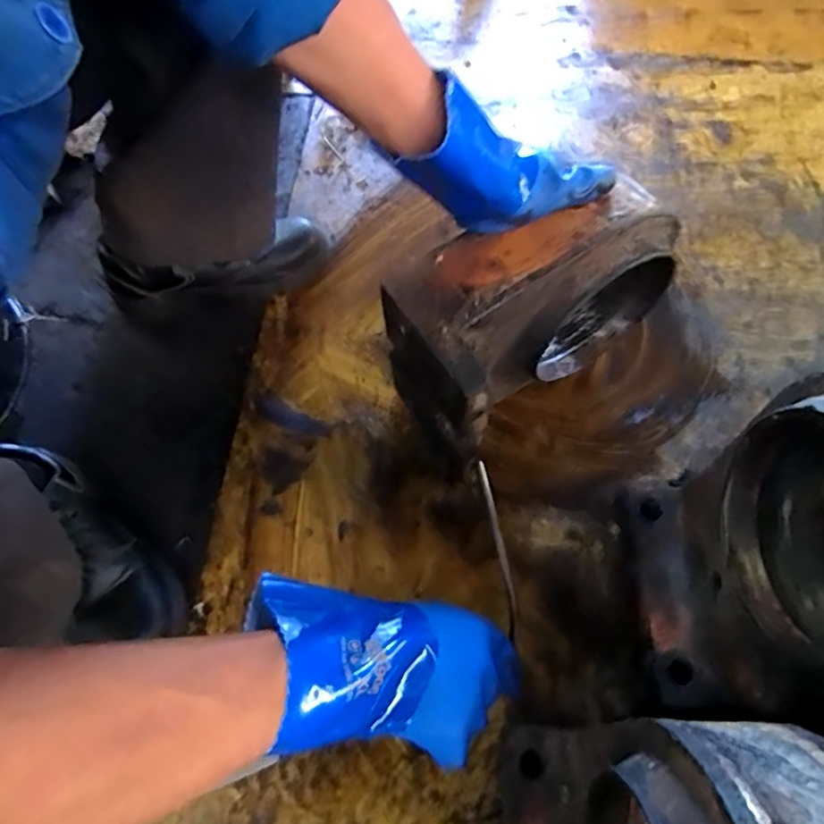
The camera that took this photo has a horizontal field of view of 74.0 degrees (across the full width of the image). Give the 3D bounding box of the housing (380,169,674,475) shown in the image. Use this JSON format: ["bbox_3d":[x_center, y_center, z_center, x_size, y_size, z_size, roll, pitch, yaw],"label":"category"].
[{"bbox_3d":[0.118,-0.091,0.563,0.272,0.213,0.132,-34,66,-15],"label":"housing"}]

